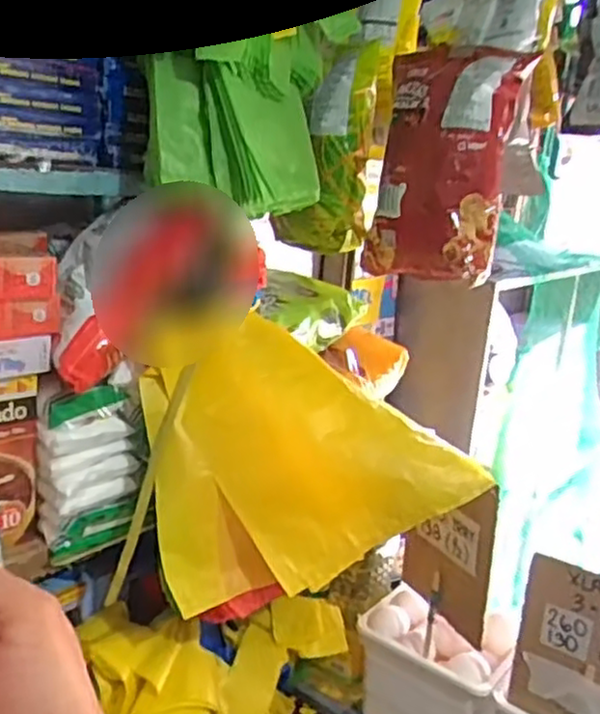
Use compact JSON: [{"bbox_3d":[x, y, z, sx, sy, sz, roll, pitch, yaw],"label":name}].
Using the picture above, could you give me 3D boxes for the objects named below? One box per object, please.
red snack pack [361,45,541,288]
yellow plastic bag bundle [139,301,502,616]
[{"bbox_3d":[0.150,-0.221,0.795,0.170,0.261,0.058,14,5,31],"label":"red snack pack"},{"bbox_3d":[0.004,0.113,0.754,0.327,0.276,0.118,5,15,-3],"label":"yellow plastic bag bundle"}]

